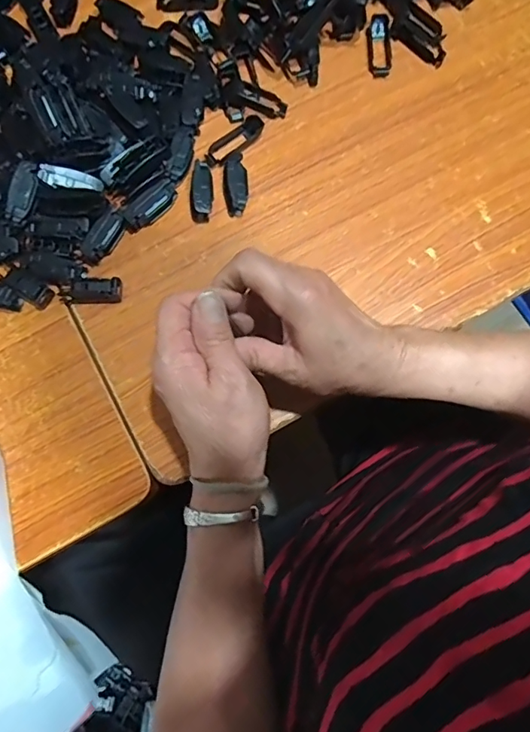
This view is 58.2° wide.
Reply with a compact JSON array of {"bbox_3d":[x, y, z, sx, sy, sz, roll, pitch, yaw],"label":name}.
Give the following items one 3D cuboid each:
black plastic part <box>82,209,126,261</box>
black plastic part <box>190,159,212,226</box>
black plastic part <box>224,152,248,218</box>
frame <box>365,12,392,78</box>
[{"bbox_3d":[-0.130,-0.105,0.383,0.019,0.011,0.042,34,81,6],"label":"black plastic part"},{"bbox_3d":[-0.053,-0.147,0.396,0.017,0.016,0.050,-1,79,0],"label":"black plastic part"},{"bbox_3d":[-0.024,-0.151,0.393,0.019,0.015,0.049,-2,92,0],"label":"black plastic part"},{"bbox_3d":[0.102,-0.286,0.423,0.021,0.010,0.057,-1,79,0],"label":"frame"}]

